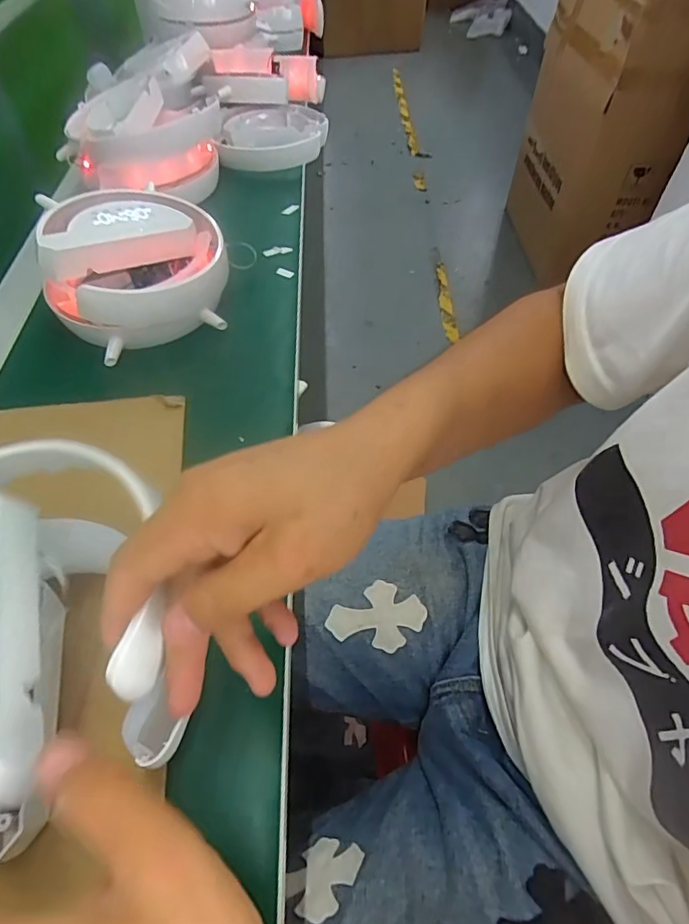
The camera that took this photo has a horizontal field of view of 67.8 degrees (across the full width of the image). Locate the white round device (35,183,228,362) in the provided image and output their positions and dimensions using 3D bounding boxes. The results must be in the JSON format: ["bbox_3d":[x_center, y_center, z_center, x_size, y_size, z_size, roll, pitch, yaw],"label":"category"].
[{"bbox_3d":[-0.180,-0.172,0.447,0.148,0.079,0.129,-23,58,-16],"label":"white round device"}]

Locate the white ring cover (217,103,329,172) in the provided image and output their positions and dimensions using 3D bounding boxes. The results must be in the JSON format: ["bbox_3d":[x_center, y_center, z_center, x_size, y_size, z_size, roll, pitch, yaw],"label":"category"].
[{"bbox_3d":[-0.088,-0.411,0.644,0.130,0.027,0.131,-3,55,-3],"label":"white ring cover"}]

